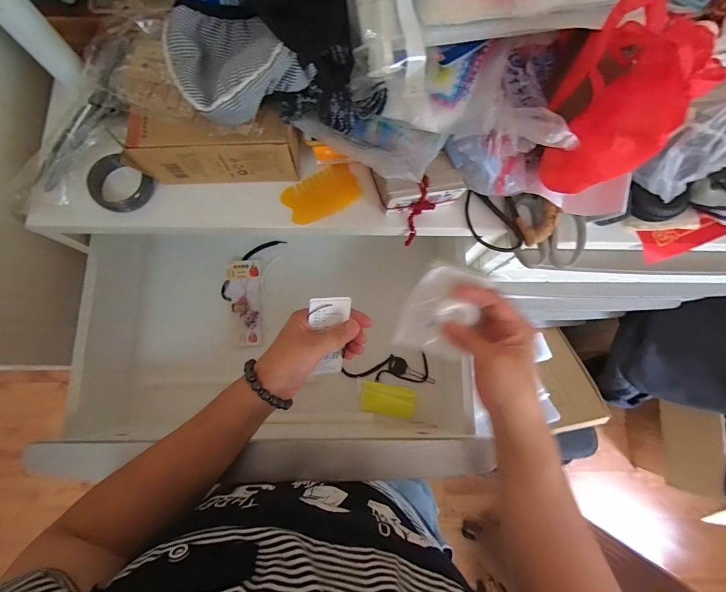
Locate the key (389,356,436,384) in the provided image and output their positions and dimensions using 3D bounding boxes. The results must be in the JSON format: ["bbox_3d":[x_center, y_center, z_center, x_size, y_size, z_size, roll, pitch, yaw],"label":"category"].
[{"bbox_3d":[0.077,0.119,0.556,0.077,0.007,0.026,21,79,3],"label":"key"}]

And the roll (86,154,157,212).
[{"bbox_3d":[-0.287,-0.129,0.410,0.061,0.029,0.058,0,79,-1],"label":"roll"}]

